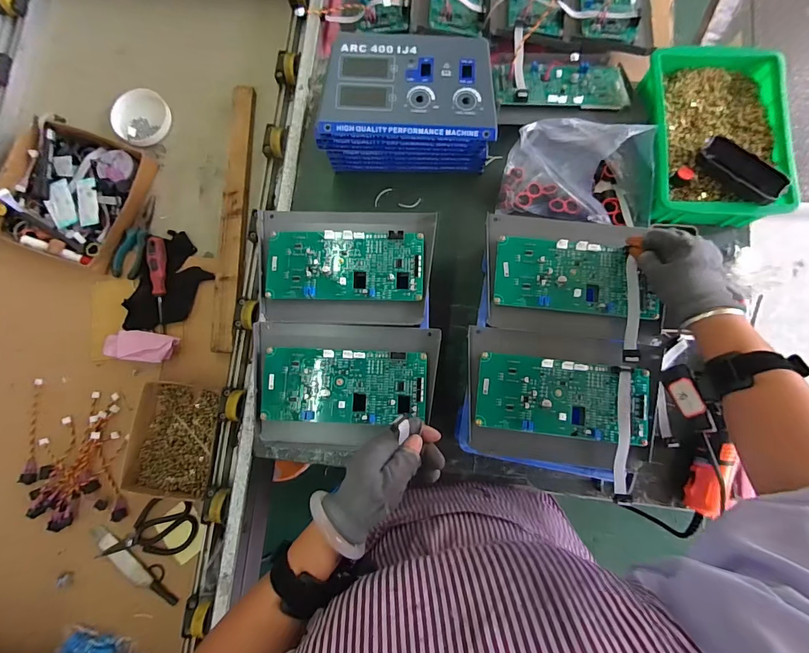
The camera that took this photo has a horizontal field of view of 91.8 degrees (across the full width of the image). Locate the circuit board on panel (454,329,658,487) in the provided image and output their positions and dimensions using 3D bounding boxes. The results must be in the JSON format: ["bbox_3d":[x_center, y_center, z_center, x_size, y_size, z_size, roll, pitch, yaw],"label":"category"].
[{"bbox_3d":[0.182,0.089,0.466,0.219,0.033,0.160,8,83,2],"label":"circuit board on panel"}]

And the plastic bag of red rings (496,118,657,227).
[{"bbox_3d":[0.254,-0.223,0.556,0.208,0.089,0.131,10,83,3],"label":"plastic bag of red rings"}]

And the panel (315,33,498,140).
[{"bbox_3d":[0.008,-0.319,0.513,0.221,0.014,0.138,3,83,2],"label":"panel"}]

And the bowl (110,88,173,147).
[{"bbox_3d":[-0.482,-0.385,0.711,0.102,0.033,0.100,-43,84,-4],"label":"bowl"}]

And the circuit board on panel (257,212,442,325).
[{"bbox_3d":[-0.077,-0.080,0.506,0.222,0.029,0.151,2,83,2],"label":"circuit board on panel"}]

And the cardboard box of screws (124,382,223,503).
[{"bbox_3d":[-0.361,0.183,0.623,0.133,0.030,0.177,9,83,3],"label":"cardboard box of screws"}]

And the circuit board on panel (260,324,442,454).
[{"bbox_3d":[-0.074,0.071,0.476,0.220,0.017,0.145,2,83,2],"label":"circuit board on panel"}]

